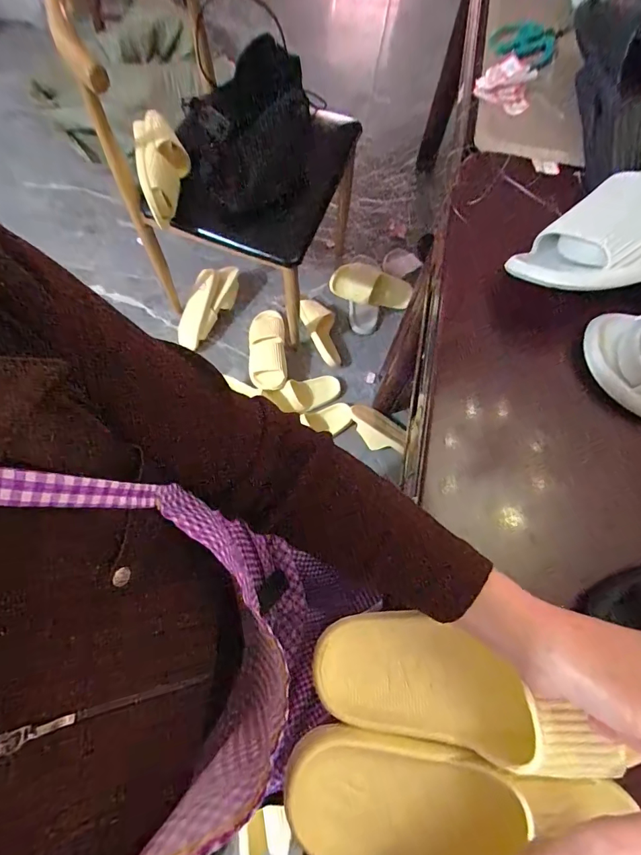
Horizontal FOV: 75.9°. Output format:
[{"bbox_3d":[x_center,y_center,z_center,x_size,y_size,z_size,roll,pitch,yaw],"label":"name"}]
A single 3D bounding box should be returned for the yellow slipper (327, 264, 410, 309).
[{"bbox_3d":[0.152,-0.436,1.268,0.245,0.101,0.104,4,72,0],"label":"yellow slipper"}]

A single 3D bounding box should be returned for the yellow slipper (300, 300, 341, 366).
[{"bbox_3d":[0.009,-0.298,1.263,0.102,0.208,0.079,-38,32,-16],"label":"yellow slipper"}]

